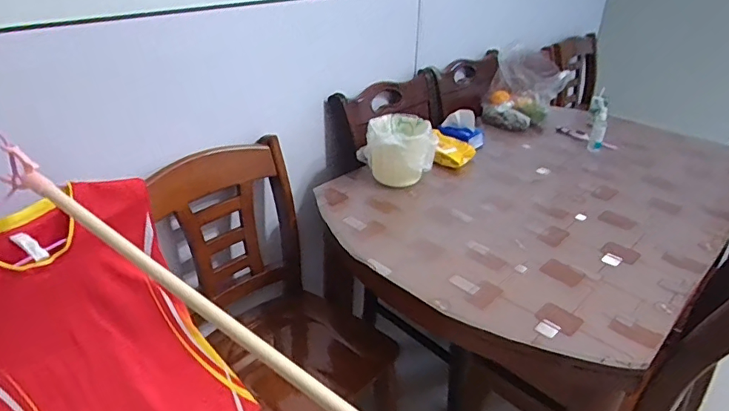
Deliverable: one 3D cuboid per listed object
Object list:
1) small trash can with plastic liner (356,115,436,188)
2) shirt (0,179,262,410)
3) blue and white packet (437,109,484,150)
[{"bbox_3d":[0.090,-0.144,1.350,0.219,0.165,0.179,2,30,3],"label":"small trash can with plastic liner"},{"bbox_3d":[-0.429,0.272,0.826,0.215,0.546,0.402,23,37,34],"label":"shirt"},{"bbox_3d":[0.299,-0.245,1.541,0.145,0.106,0.045,15,33,24],"label":"blue and white packet"}]

